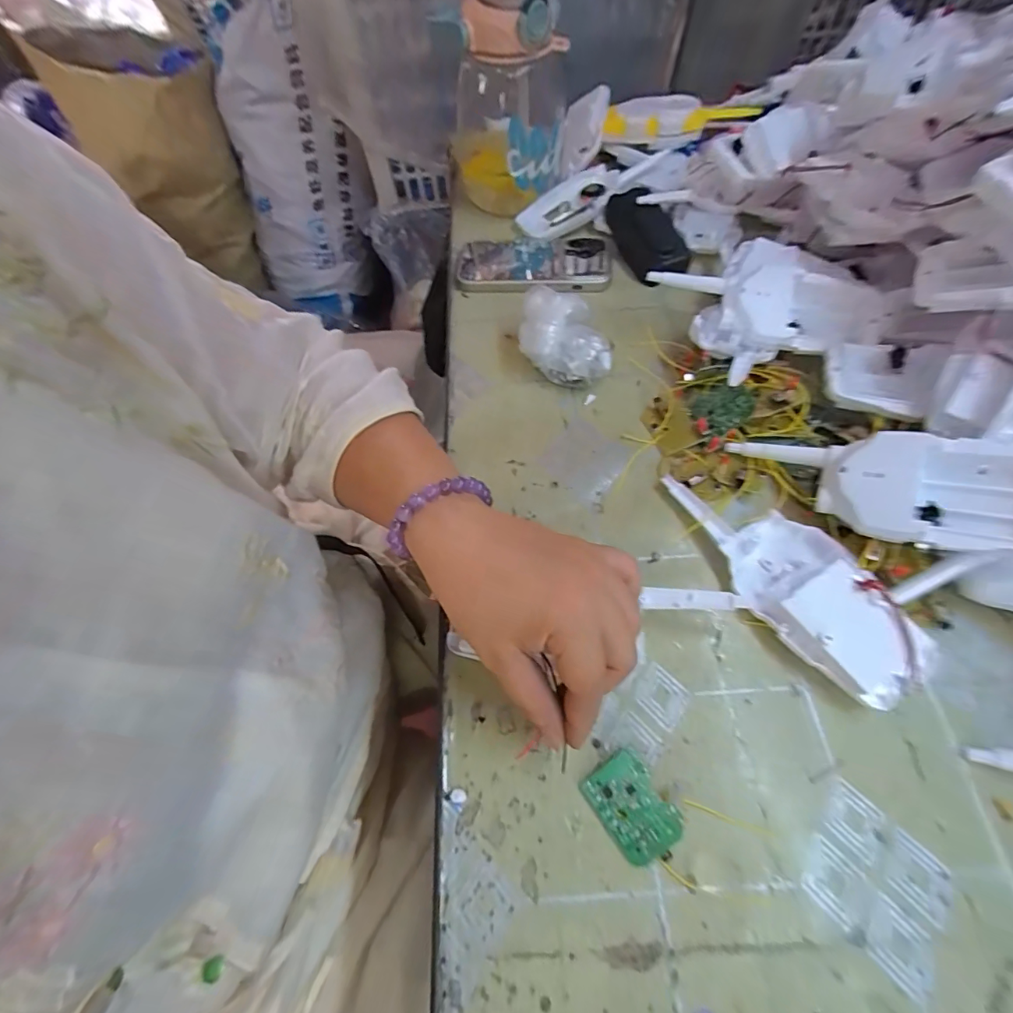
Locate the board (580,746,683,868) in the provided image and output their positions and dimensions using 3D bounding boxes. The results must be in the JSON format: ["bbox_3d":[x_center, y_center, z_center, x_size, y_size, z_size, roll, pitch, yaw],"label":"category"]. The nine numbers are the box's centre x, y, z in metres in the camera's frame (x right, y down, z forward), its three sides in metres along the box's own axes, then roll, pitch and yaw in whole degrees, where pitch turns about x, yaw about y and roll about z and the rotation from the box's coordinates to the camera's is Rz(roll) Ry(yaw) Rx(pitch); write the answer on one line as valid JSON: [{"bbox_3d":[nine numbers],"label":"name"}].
[{"bbox_3d":[0.061,0.147,0.222,0.033,0.005,0.044,-41,64,2],"label":"board"}]

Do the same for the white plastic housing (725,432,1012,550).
[{"bbox_3d":[0.228,-0.011,0.262,0.175,0.030,0.057,15,61,30],"label":"white plastic housing"}]

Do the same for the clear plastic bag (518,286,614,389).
[{"bbox_3d":[0.047,-0.134,0.366,0.078,0.052,0.056,15,62,12],"label":"clear plastic bag"}]

